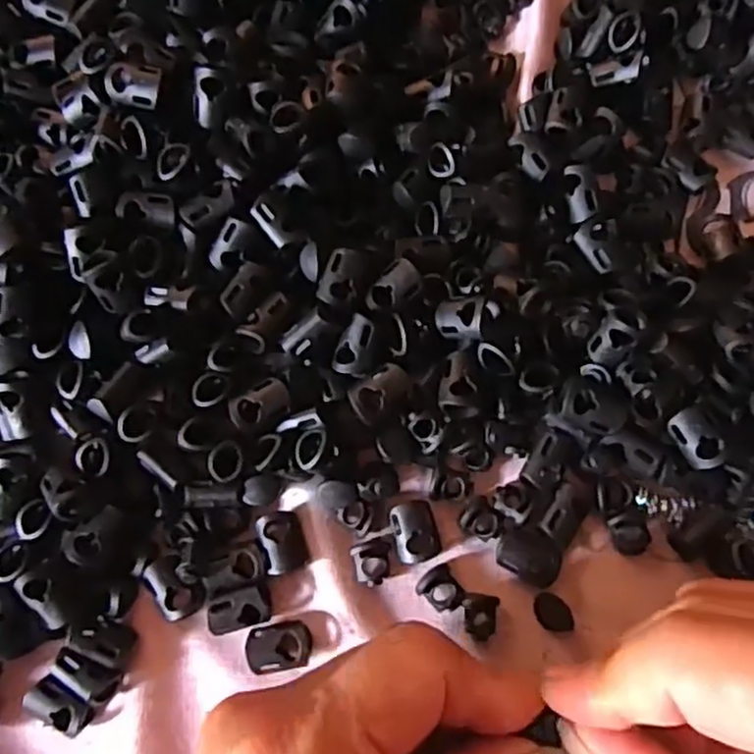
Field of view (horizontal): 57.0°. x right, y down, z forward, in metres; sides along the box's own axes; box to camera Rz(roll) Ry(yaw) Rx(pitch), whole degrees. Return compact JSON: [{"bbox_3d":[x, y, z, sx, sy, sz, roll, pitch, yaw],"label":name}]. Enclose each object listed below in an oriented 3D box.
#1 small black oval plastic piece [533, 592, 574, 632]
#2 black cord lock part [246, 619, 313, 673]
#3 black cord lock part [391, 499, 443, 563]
[{"bbox_3d":[0.057,0.076,0.223,0.010,0.004,0.014,-43,81,-8],"label":"small black oval plastic piece"},{"bbox_3d":[-0.031,0.086,0.221,0.020,0.009,0.014,-9,78,-2],"label":"black cord lock part"},{"bbox_3d":[0.013,0.051,0.229,0.015,0.007,0.019,-13,78,-3],"label":"black cord lock part"}]

